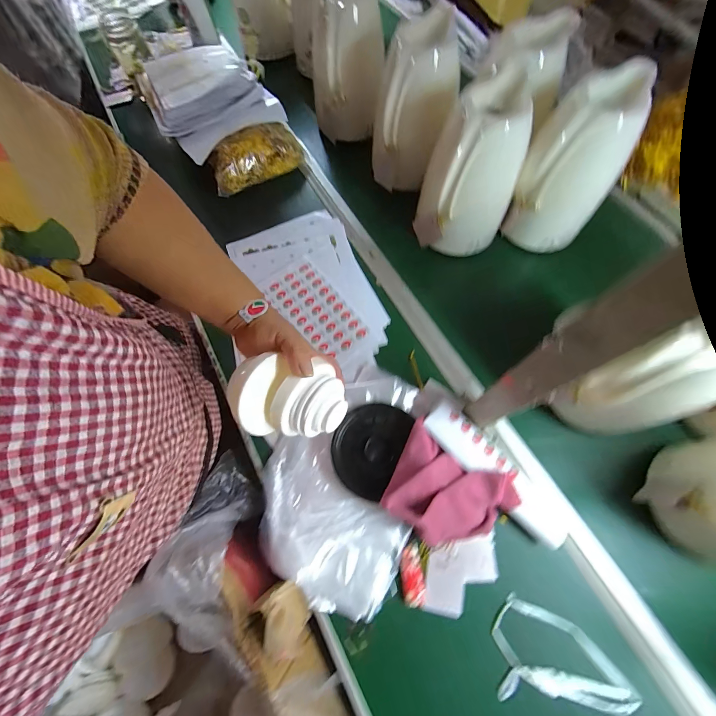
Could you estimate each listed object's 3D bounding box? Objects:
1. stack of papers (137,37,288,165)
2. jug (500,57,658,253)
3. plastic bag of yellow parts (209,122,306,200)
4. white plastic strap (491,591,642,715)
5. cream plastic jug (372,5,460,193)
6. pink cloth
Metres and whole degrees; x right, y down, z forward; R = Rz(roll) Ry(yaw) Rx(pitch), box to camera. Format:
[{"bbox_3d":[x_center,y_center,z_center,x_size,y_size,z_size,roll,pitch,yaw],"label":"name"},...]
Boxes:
[{"bbox_3d":[-0.328,-0.574,0.679,0.240,0.074,0.311,-30,71,-11],"label":"stack of papers"},{"bbox_3d":[0.356,-0.309,0.539,0.135,0.222,0.166,35,72,13],"label":"jug"},{"bbox_3d":[-0.213,-0.422,0.674,0.200,0.082,0.068,-31,71,-11],"label":"plastic bag of yellow parts"},{"bbox_3d":[0.255,0.367,0.398,0.164,0.008,0.103,4,68,2],"label":"white plastic strap"},{"bbox_3d":[0.107,-0.446,0.602,0.118,0.213,0.159,19,69,8],"label":"cream plastic jug"},{"bbox_3d":[0.122,0.183,0.438,0.159,0.053,0.127,31,72,12],"label":"pink cloth"}]

